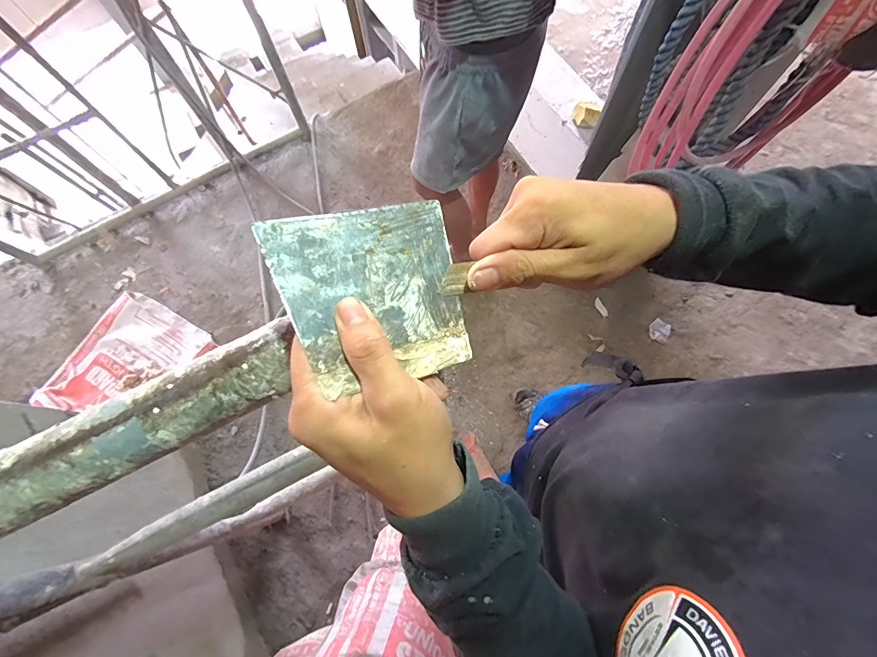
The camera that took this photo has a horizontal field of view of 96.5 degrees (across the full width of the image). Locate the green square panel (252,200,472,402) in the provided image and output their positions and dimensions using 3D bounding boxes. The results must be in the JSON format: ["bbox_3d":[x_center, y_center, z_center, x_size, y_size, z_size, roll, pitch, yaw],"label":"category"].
[{"bbox_3d":[-0.035,-0.020,0.213,0.098,0.004,0.097,-12,79,-21],"label":"green square panel"}]

